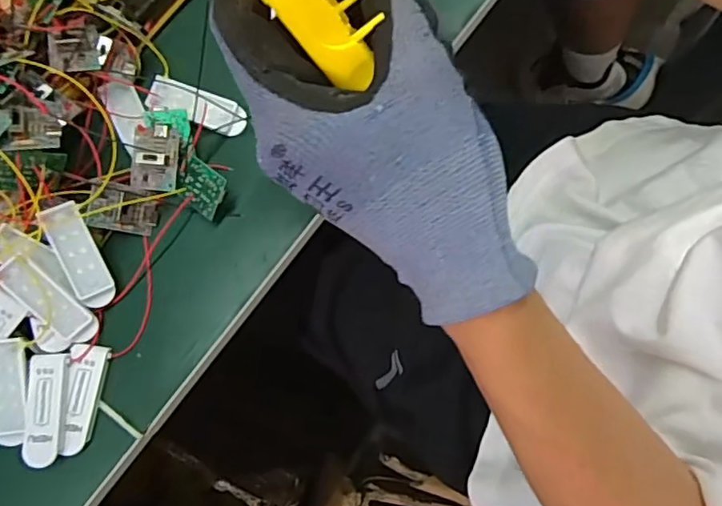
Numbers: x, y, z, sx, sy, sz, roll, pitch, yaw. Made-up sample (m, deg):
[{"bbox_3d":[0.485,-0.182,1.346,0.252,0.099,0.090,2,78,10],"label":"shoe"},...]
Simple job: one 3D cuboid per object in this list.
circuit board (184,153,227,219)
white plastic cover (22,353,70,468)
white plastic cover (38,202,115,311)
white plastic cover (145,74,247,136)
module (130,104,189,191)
[{"bbox_3d":[-0.089,-0.036,0.335,0.033,0.004,0.026,35,108,23],"label":"circuit board"},{"bbox_3d":[-0.166,0.081,0.311,0.019,0.005,0.056,-2,77,1],"label":"white plastic cover"},{"bbox_3d":[-0.152,0.002,0.321,0.020,0.007,0.057,-27,99,-26],"label":"white plastic cover"},{"bbox_3d":[-0.095,-0.087,0.347,0.058,0.010,0.021,22,79,6],"label":"white plastic cover"},{"bbox_3d":[-0.114,-0.061,0.337,0.028,0.011,0.049,9,78,4],"label":"module"}]

